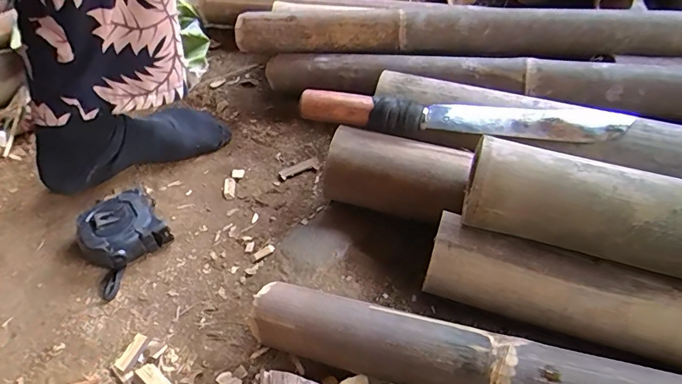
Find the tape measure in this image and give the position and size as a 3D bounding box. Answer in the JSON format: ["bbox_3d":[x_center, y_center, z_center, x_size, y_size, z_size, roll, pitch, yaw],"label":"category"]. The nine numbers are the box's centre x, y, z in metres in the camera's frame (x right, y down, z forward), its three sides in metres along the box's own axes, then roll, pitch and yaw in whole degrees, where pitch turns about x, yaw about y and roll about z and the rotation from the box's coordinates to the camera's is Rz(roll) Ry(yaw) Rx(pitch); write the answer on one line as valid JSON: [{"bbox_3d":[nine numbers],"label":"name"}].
[{"bbox_3d":[-0.243,0.049,0.483,0.089,0.043,0.098,-34,57,-26],"label":"tape measure"}]

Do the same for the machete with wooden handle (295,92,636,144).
[{"bbox_3d":[0.128,-0.082,0.474,0.345,0.024,0.045,4,49,4],"label":"machete with wooden handle"}]

